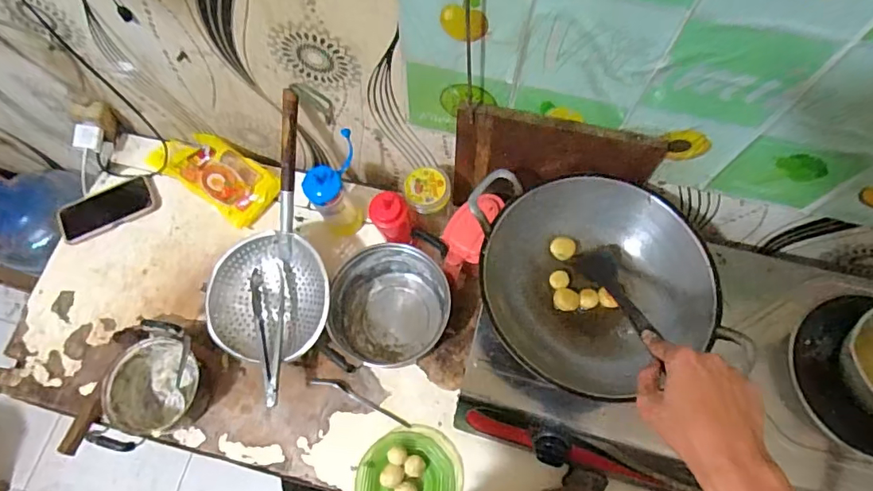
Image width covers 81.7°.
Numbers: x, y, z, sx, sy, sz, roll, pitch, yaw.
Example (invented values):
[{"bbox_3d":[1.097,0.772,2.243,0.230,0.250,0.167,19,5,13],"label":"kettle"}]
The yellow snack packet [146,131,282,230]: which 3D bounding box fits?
[{"bbox_3d":[-0.426,-0.138,0.964,0.257,0.055,0.116,30,72,13],"label":"yellow snack packet"}]

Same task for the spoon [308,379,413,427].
[{"bbox_3d":[-0.124,0.255,0.840,0.181,0.014,0.022,22,70,10],"label":"spoon"}]

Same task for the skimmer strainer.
[{"bbox_3d":[-0.260,-0.003,0.787,0.203,0.091,0.451,7,94,5],"label":"skimmer strainer"}]

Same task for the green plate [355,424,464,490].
[{"bbox_3d":[-0.041,0.356,0.763,0.159,0.020,0.154,-1,68,1],"label":"green plate"}]

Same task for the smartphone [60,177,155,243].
[{"bbox_3d":[-0.627,-0.068,0.960,0.171,0.015,0.080,-25,76,-14],"label":"smartphone"}]

